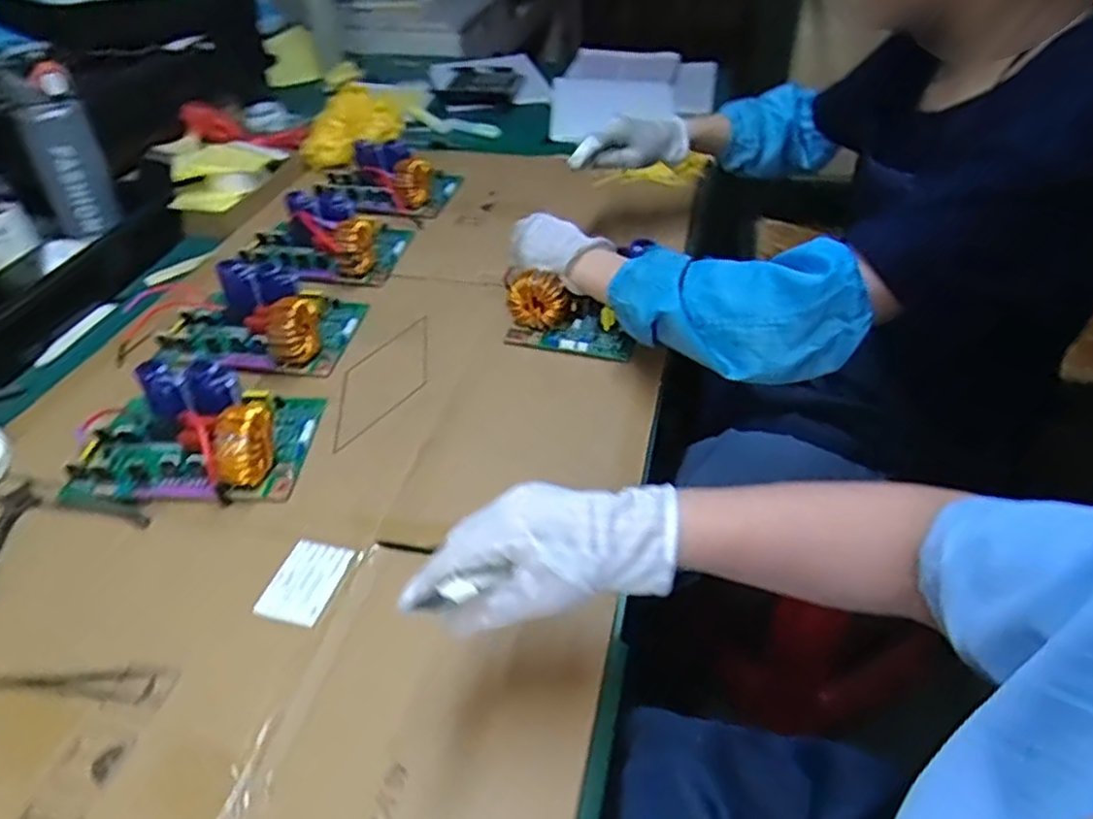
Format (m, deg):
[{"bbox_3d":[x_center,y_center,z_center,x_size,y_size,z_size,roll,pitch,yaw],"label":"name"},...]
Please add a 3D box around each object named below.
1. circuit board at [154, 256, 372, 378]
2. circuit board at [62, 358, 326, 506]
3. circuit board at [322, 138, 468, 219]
[{"bbox_3d":[-0.311,-0.108,0.784,0.191,0.059,0.133,6,41,6],"label":"circuit board"},{"bbox_3d":[-0.315,0.012,0.646,0.192,0.064,0.138,2,41,1],"label":"circuit board"},{"bbox_3d":[-0.235,-0.344,1.048,0.188,0.058,0.144,14,44,18],"label":"circuit board"}]

